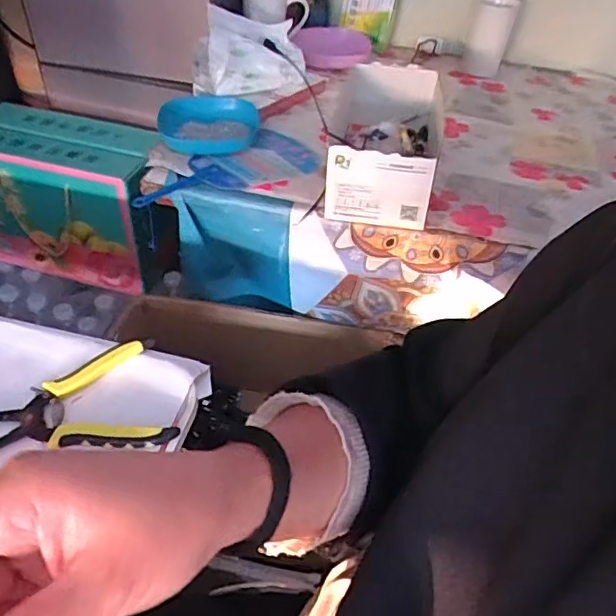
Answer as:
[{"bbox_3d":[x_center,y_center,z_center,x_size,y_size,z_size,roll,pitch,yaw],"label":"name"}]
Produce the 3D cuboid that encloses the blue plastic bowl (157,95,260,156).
[{"bbox_3d":[-0.144,-0.265,0.823,0.134,0.030,0.138,3,44,-3],"label":"blue plastic bowl"}]

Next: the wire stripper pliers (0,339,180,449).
[{"bbox_3d":[-0.200,0.076,0.507,0.159,0.012,0.116,-4,45,-9],"label":"wire stripper pliers"}]

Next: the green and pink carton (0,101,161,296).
[{"bbox_3d":[-0.417,-0.194,1.017,0.330,0.234,0.152,13,45,8],"label":"green and pink carton"}]

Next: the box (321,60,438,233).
[{"bbox_3d":[0.102,-0.231,0.765,0.135,0.094,0.291,10,44,5],"label":"box"}]

